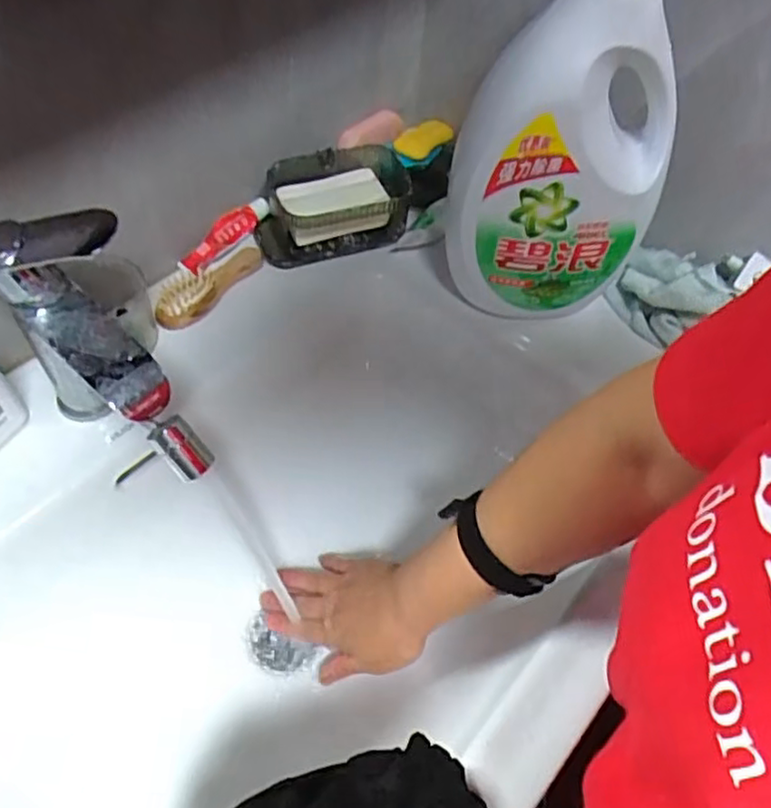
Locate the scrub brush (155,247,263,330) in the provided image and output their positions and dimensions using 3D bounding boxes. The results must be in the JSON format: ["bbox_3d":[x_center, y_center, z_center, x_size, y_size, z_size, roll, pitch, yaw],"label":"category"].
[{"bbox_3d":[-0.169,-0.116,0.629,0.044,0.021,0.120,32,62,18],"label":"scrub brush"}]

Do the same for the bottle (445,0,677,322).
[{"bbox_3d":[0.143,-0.200,0.529,0.171,0.326,0.080,5,57,1],"label":"bottle"}]

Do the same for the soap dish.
[{"bbox_3d":[-0.050,-0.198,0.672,0.164,0.071,0.089,-16,59,-12],"label":"soap dish"}]

